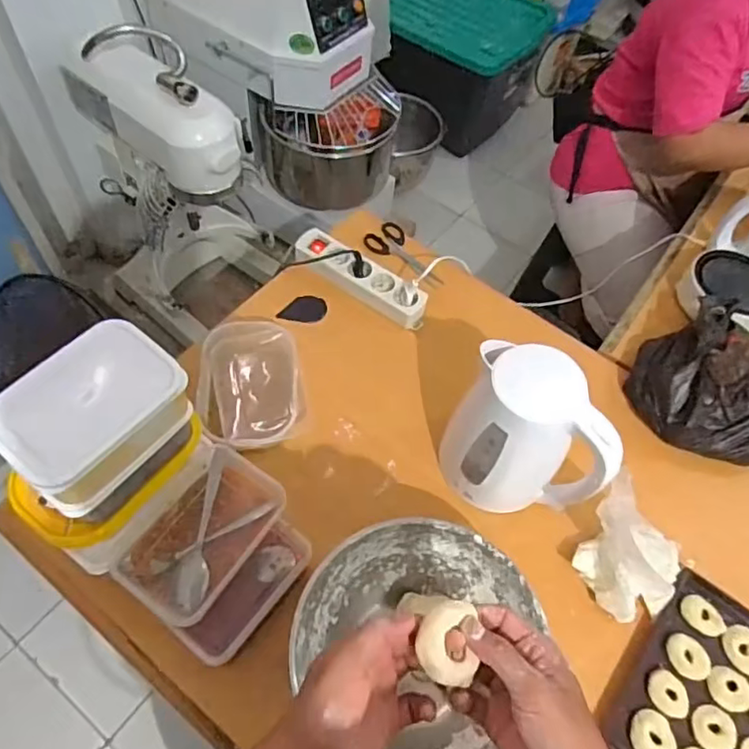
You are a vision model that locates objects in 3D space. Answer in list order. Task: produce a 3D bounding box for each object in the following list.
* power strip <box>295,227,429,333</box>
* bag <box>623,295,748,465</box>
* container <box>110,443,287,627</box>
[{"bbox_3d":[-0.022,-0.153,0.946,0.235,0.046,0.063,30,61,13],"label":"power strip"},{"bbox_3d":[0.503,0.014,0.853,0.234,0.121,0.229,-28,65,-20],"label":"bag"},{"bbox_3d":[-0.187,0.172,0.648,0.120,0.038,0.174,32,61,14],"label":"container"}]

